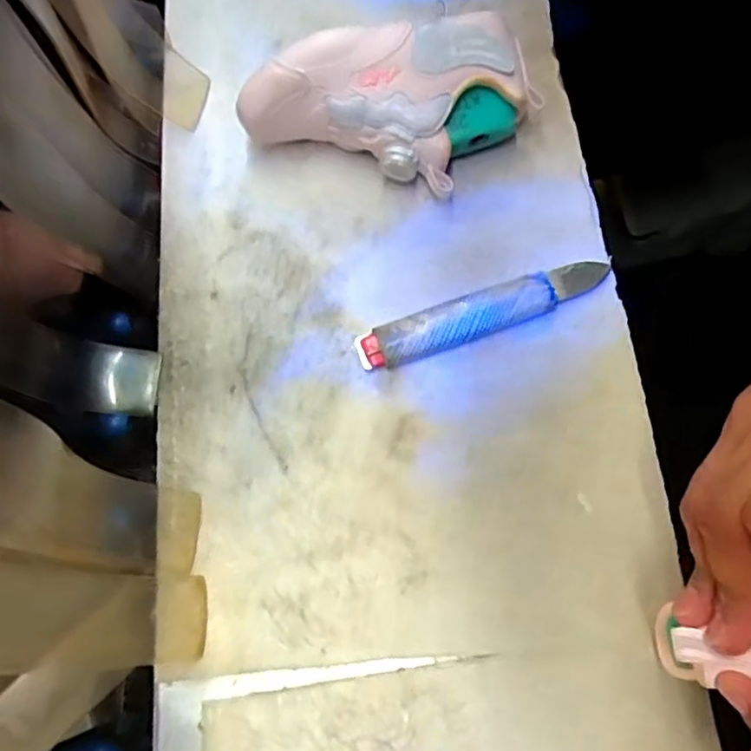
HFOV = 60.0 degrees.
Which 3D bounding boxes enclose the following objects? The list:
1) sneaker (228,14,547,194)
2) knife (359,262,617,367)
[{"bbox_3d":[0.012,-0.165,0.418,0.185,0.071,0.086,-13,72,-2],"label":"sneaker"},{"bbox_3d":[0.068,-0.040,0.407,0.163,0.014,0.029,-19,72,-4],"label":"knife"}]

